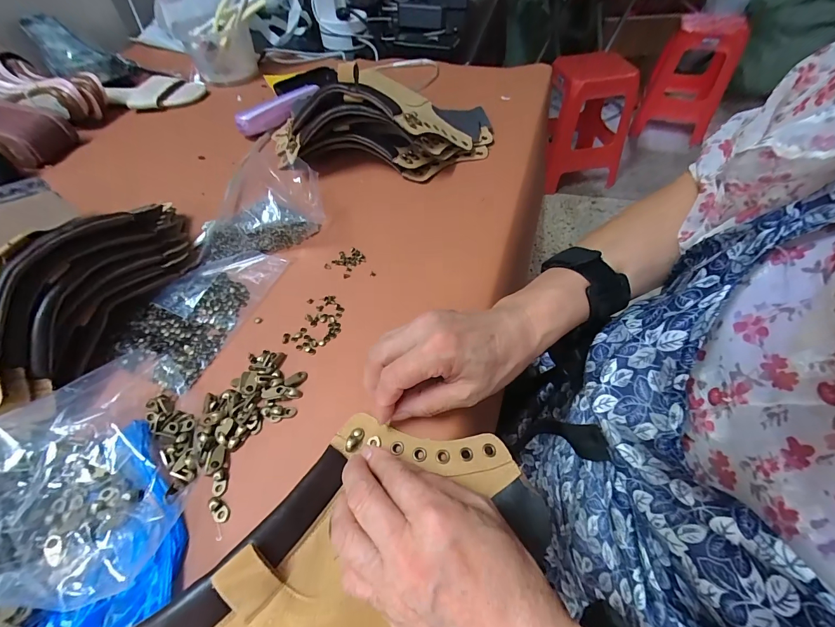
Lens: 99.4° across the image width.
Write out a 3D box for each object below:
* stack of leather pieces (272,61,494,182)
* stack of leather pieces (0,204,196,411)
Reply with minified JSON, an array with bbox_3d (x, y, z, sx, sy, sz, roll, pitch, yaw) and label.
[{"bbox_3d":[-0.056,-0.259,0.462,0.304,0.100,0.158,5,53,7],"label":"stack of leather pieces"},{"bbox_3d":[-0.324,-0.010,0.298,0.126,0.083,0.277,13,55,13],"label":"stack of leather pieces"}]

